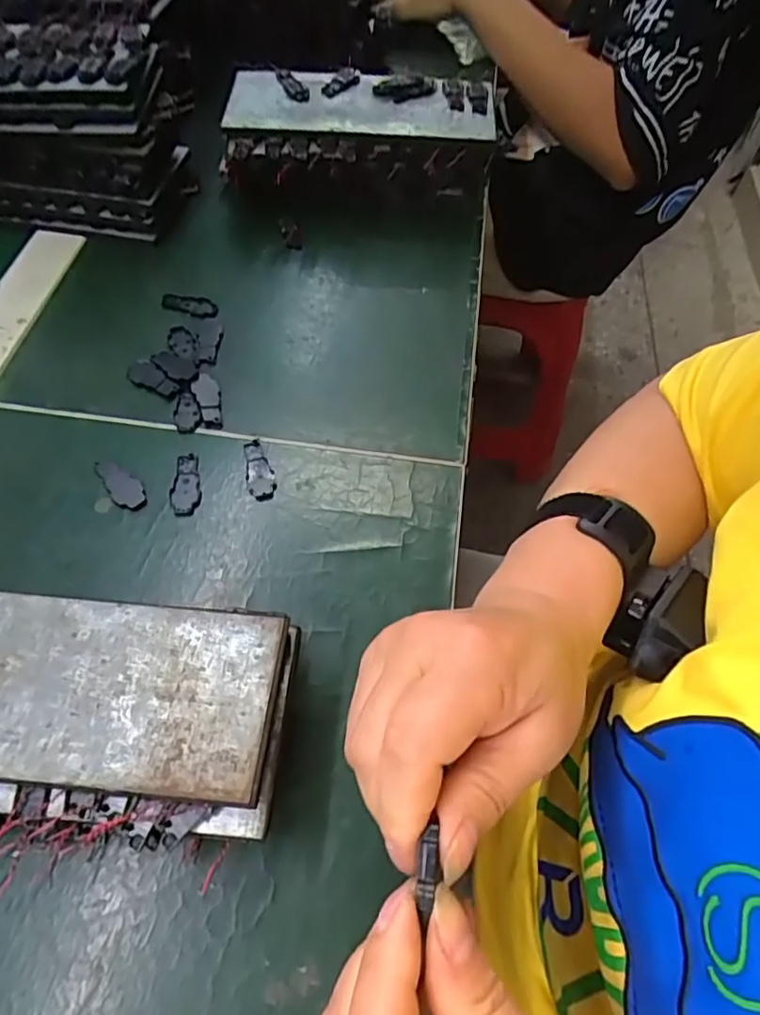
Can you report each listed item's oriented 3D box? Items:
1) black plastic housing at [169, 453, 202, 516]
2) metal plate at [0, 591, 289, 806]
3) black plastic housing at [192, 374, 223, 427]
[{"bbox_3d":[-0.109,-0.014,0.336,0.016,0.004,0.040,-3,58,-3],"label":"black plastic housing"},{"bbox_3d":[-0.138,0.067,0.231,0.194,0.004,0.070,4,58,2],"label":"metal plate"},{"bbox_3d":[-0.107,-0.067,0.368,0.016,0.004,0.042,-9,58,-7],"label":"black plastic housing"}]

